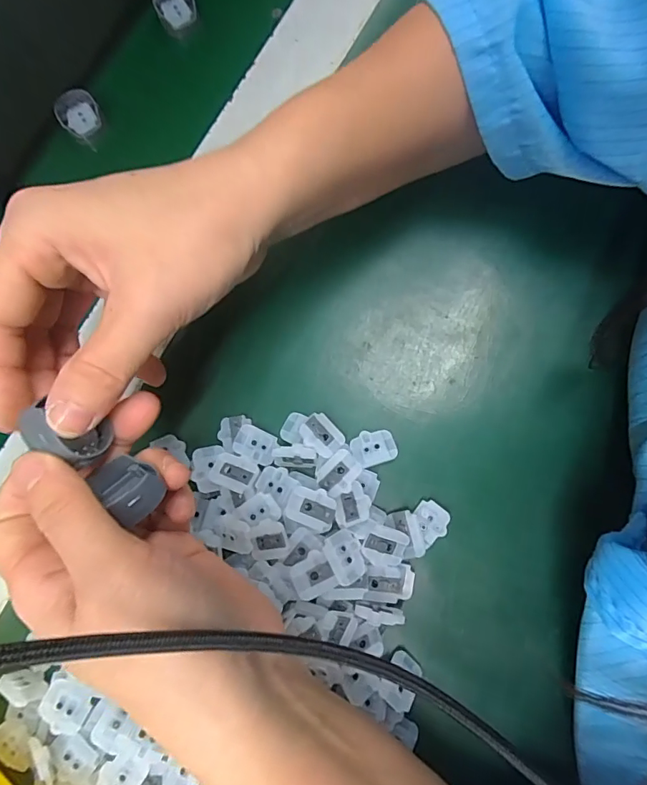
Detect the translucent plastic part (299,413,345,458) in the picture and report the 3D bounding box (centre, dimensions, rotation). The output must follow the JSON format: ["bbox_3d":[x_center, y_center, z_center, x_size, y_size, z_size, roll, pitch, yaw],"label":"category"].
[{"bbox_3d":[-0.001,0.021,0.223,0.016,0.008,0.021,-41,79,-5],"label":"translucent plastic part"}]

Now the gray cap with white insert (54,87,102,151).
[{"bbox_3d":[-0.152,-0.173,0.284,0.034,0.005,0.025,35,92,-2],"label":"gray cap with white insert"}]

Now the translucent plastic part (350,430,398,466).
[{"bbox_3d":[0.025,0.027,0.225,0.021,0.004,0.017,-18,78,0],"label":"translucent plastic part"}]

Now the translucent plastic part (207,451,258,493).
[{"bbox_3d":[-0.043,0.038,0.217,0.022,0.009,0.016,13,80,6],"label":"translucent plastic part"}]

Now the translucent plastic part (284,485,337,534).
[{"bbox_3d":[-0.005,0.052,0.205,0.022,0.004,0.017,22,81,8],"label":"translucent plastic part"}]

